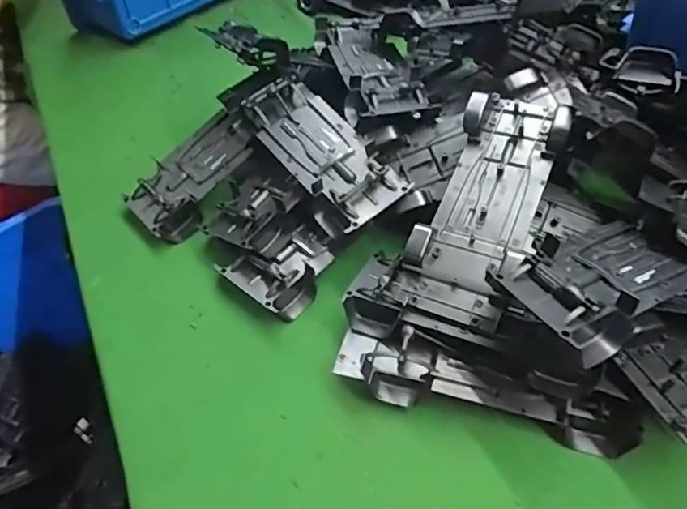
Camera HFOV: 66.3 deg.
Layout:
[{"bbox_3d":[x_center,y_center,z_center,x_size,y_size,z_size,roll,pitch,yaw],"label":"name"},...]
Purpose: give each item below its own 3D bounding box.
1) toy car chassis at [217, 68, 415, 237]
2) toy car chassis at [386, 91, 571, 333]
[{"bbox_3d":[-0.023,-0.099,0.456,0.090,0.041,0.185,-28,54,-18],"label":"toy car chassis"},{"bbox_3d":[0.104,-0.041,0.388,0.077,0.022,0.191,21,70,20],"label":"toy car chassis"}]

